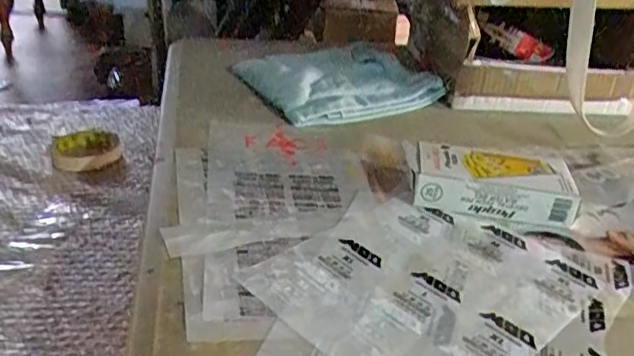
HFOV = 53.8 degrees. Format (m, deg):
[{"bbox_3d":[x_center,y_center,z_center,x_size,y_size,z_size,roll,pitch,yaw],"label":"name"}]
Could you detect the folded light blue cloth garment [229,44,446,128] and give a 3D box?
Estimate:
[{"bbox_3d":[0.029,-0.129,0.826,0.236,0.038,0.181,-9,32,-24],"label":"folded light blue cloth garment"}]

